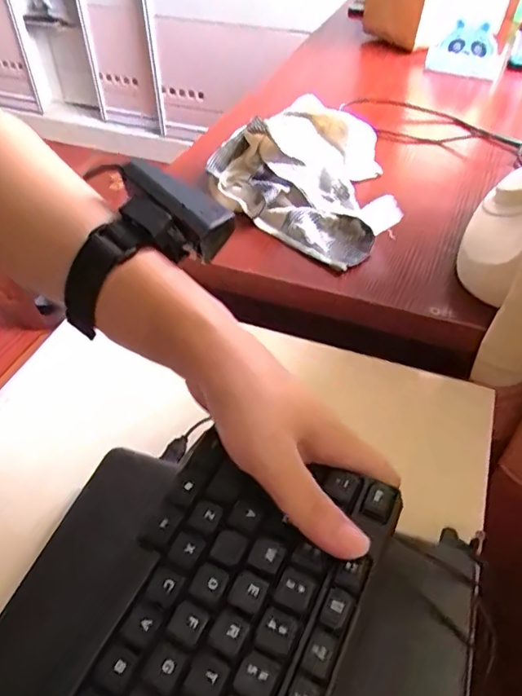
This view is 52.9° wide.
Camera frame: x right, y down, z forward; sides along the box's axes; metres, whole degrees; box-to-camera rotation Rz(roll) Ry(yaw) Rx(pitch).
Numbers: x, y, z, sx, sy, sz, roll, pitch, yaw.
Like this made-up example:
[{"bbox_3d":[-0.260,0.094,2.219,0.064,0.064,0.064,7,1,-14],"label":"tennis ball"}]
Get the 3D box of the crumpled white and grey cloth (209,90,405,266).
[{"bbox_3d":[0.063,-0.192,0.566,0.209,0.066,0.190,30,53,26],"label":"crumpled white and grey cloth"}]

